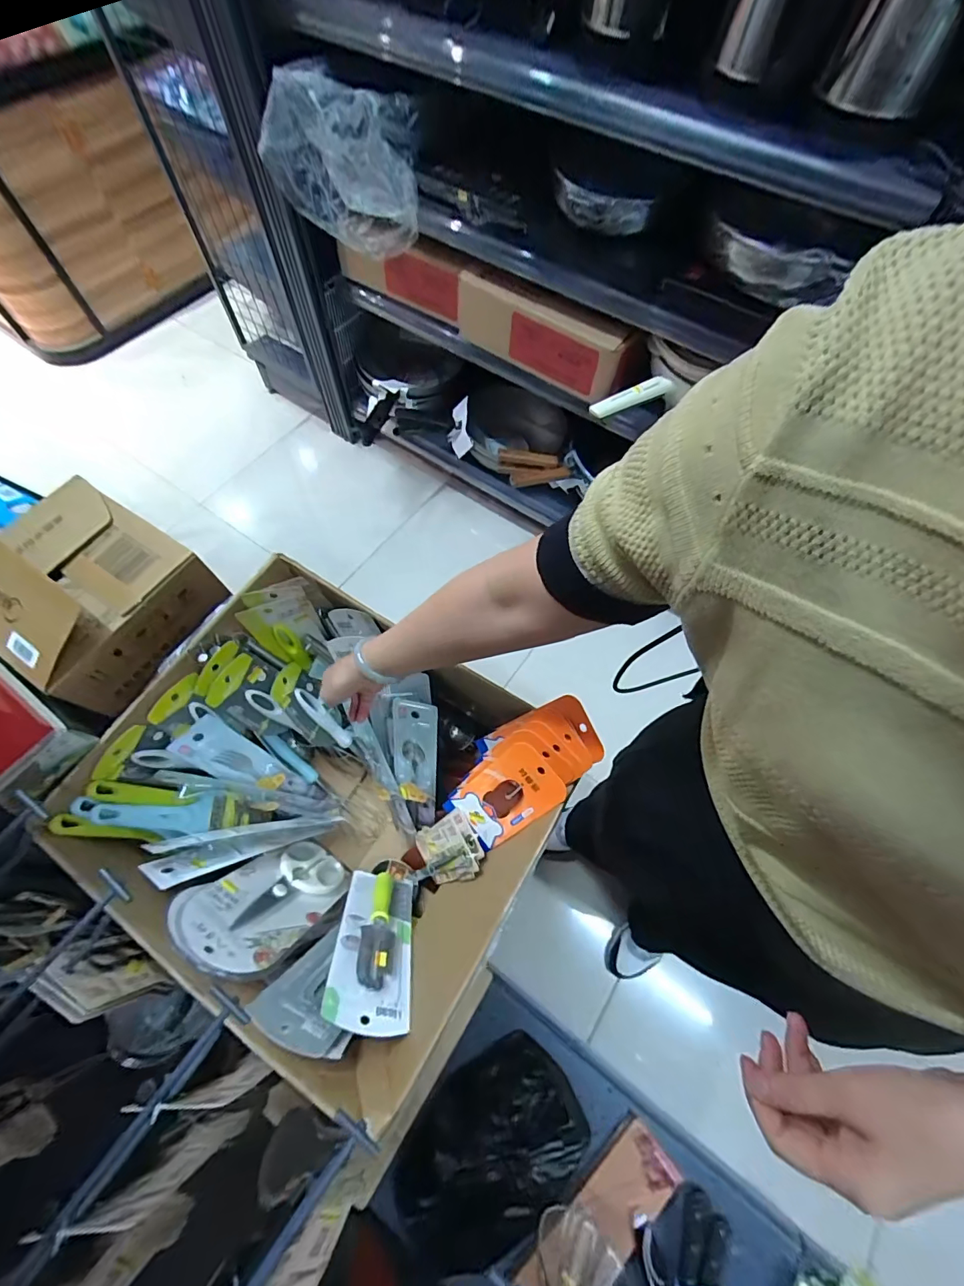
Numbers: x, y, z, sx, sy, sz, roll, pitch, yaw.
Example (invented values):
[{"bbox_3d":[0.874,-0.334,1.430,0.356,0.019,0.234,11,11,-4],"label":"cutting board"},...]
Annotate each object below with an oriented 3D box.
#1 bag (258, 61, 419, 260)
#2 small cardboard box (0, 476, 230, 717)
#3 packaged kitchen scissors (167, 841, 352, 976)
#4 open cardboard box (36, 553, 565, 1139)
[{"bbox_3d":[-0.316,-1.057,1.058,0.369,0.264,0.089,22,67,9],"label":"bag"},{"bbox_3d":[-0.491,-0.070,0.590,0.232,0.126,0.209,32,69,13],"label":"small cardboard box"},{"bbox_3d":[-0.261,0.323,0.606,0.120,0.256,0.018,40,96,16],"label":"packaged kitchen scissors"},{"bbox_3d":[-0.190,0.212,0.657,0.465,0.288,0.415,30,68,12],"label":"open cardboard box"}]

